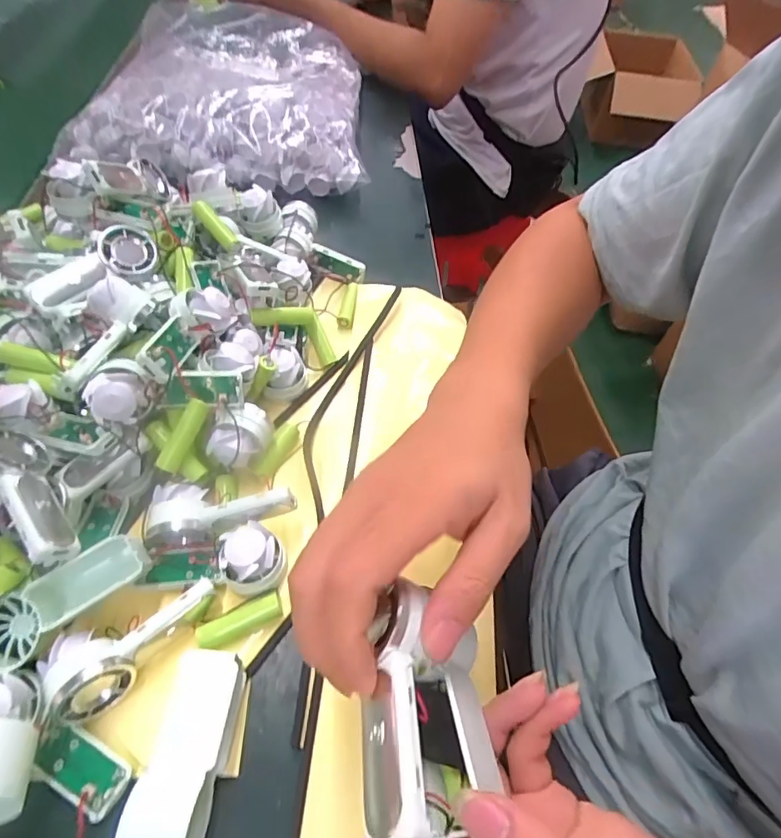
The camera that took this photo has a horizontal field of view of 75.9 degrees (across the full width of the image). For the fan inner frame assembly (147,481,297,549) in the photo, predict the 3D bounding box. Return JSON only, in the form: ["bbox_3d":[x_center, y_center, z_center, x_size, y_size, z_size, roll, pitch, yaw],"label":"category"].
[{"bbox_3d":[-0.108,0.057,0.321,0.090,0.038,0.034,-5,54,-8],"label":"fan inner frame assembly"}]

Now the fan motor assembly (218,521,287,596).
[{"bbox_3d":[-0.085,0.086,0.311,0.037,0.027,0.036,-6,54,-8],"label":"fan motor assembly"}]

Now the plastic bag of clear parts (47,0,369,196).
[{"bbox_3d":[-0.193,-0.399,0.611,0.310,0.081,0.299,-1,54,-5],"label":"plastic bag of clear parts"}]

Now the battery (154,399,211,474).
[{"bbox_3d":[-0.134,0.010,0.324,0.011,0.011,0.050,24,83,13],"label":"battery"}]

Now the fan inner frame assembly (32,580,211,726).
[{"bbox_3d":[-0.141,0.125,0.279,0.091,0.030,0.038,-25,59,-21],"label":"fan inner frame assembly"}]

